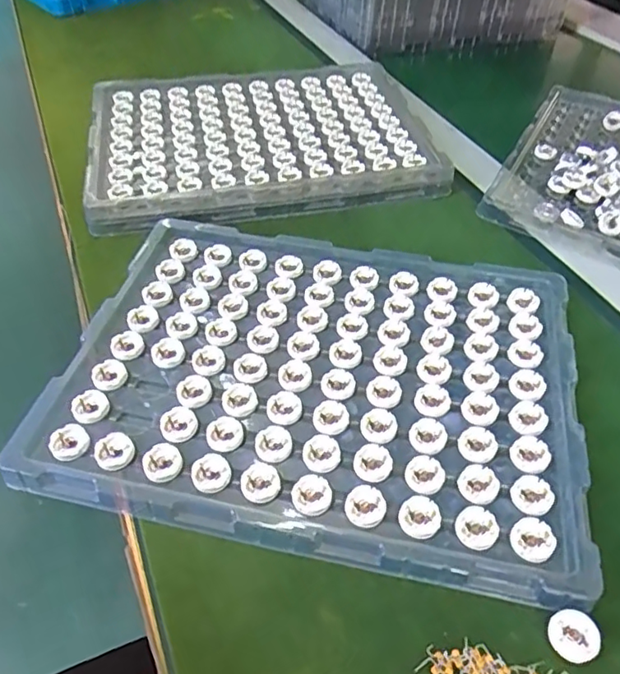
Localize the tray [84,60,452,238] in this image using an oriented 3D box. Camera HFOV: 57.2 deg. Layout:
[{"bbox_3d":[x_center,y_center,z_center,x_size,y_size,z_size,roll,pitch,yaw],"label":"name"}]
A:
[{"bbox_3d":[-0.053,-0.219,0.605,0.339,0.025,0.264,-7,47,-11],"label":"tray"}]

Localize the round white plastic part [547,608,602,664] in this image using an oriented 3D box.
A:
[{"bbox_3d":[0.133,0.151,0.287,0.023,0.004,0.023,-7,66,16],"label":"round white plastic part"}]

